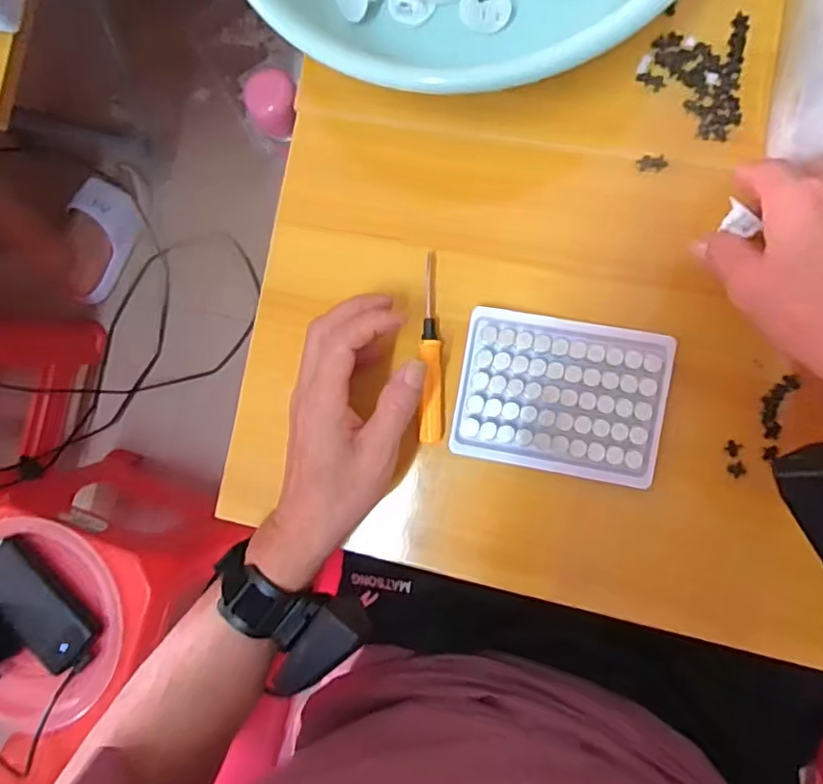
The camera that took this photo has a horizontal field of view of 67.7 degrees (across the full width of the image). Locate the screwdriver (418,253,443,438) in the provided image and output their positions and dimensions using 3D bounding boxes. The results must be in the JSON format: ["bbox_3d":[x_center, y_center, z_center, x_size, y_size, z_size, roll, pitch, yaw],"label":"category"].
[{"bbox_3d":[0.013,-0.030,0.411,0.014,0.014,0.126,-1,83,8],"label":"screwdriver"}]

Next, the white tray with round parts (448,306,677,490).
[{"bbox_3d":[0.099,0.002,0.411,0.131,0.018,0.101,11,91,8],"label":"white tray with round parts"}]

